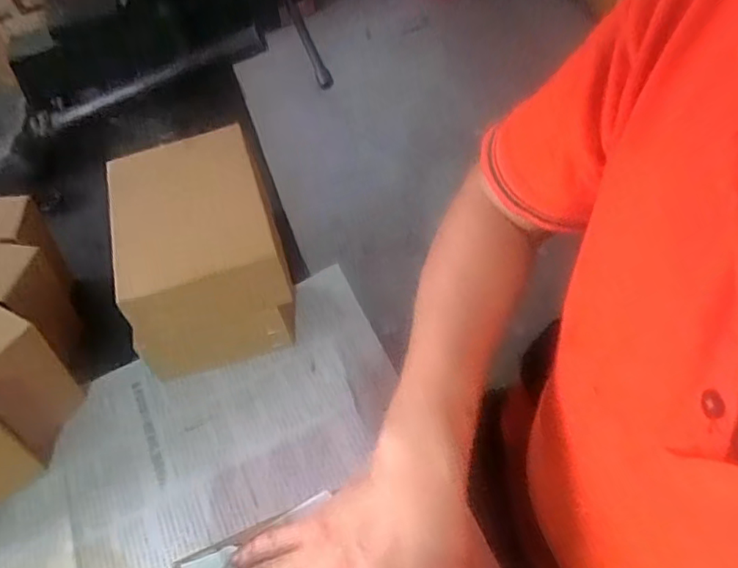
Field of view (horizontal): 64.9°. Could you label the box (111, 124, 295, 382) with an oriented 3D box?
[{"bbox_3d":[-0.140,-0.027,0.495,0.118,0.120,0.159,-17,53,-4],"label":"box"}]

